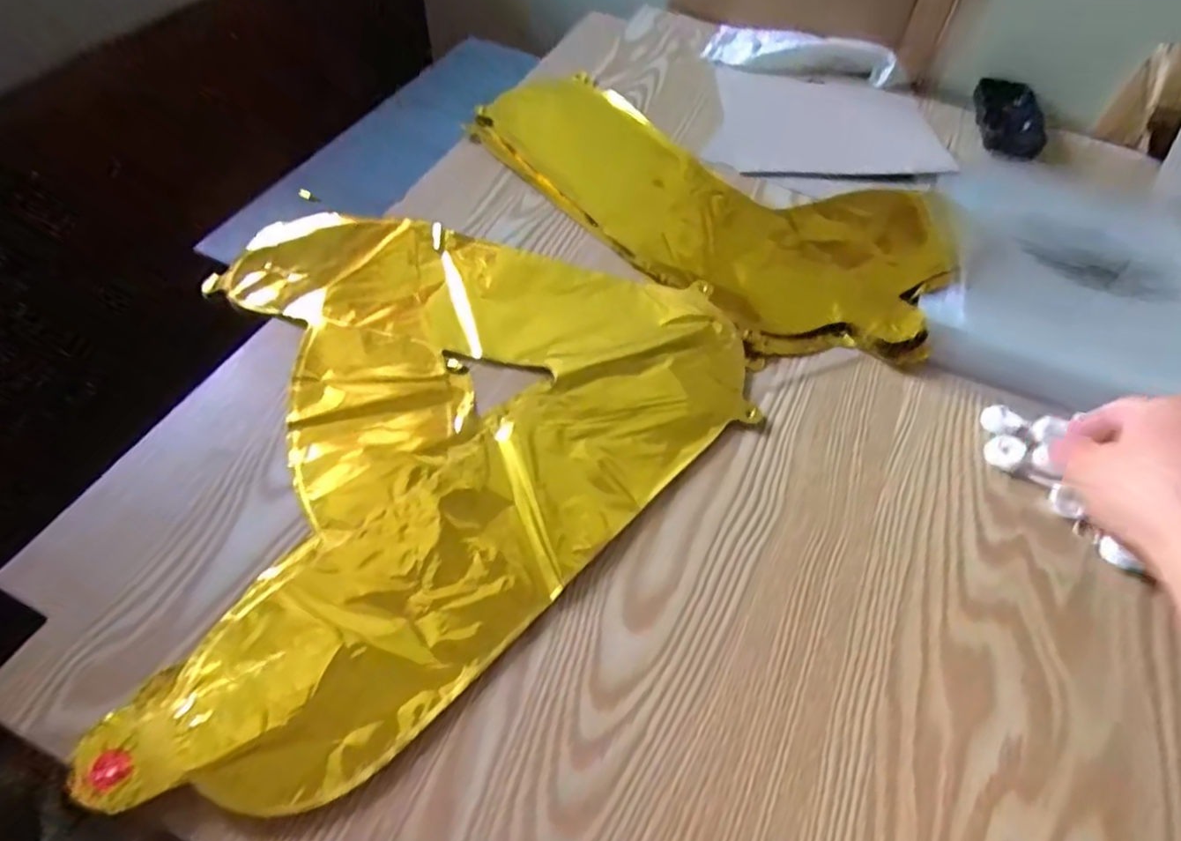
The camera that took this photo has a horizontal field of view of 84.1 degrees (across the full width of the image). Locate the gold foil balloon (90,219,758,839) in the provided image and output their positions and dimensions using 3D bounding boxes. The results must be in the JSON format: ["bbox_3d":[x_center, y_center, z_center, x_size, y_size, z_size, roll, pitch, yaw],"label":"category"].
[{"bbox_3d":[-0.067,-0.006,0.394,0.326,0.015,0.375,-6,55,-8],"label":"gold foil balloon"}]

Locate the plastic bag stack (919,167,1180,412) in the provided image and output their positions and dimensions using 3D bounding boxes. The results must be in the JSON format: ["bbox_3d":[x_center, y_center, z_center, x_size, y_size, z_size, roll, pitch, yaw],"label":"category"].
[{"bbox_3d":[0.384,-0.112,0.504,0.223,0.019,0.279,21,56,11],"label":"plastic bag stack"}]

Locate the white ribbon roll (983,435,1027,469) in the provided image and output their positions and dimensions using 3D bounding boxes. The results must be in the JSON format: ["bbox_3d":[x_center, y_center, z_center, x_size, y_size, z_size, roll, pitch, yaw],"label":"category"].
[{"bbox_3d":[0.257,0.019,0.406,0.022,0.010,0.021,2,54,-3],"label":"white ribbon roll"}]

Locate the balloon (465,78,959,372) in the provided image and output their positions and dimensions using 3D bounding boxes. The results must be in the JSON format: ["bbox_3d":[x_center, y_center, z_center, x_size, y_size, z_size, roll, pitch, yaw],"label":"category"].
[{"bbox_3d":[0.075,-0.177,0.526,0.404,0.016,0.204,27,57,15],"label":"balloon"}]

